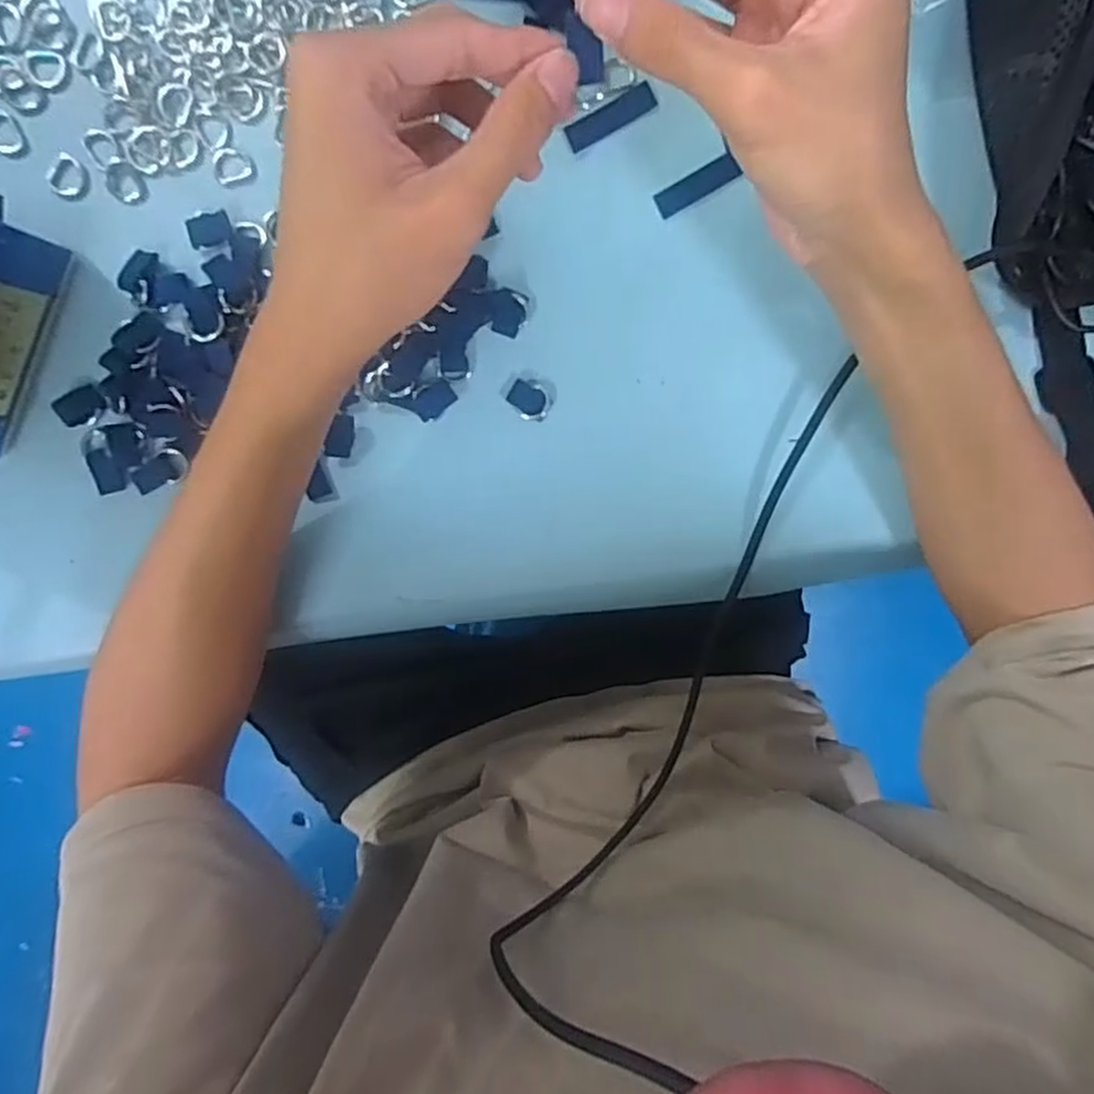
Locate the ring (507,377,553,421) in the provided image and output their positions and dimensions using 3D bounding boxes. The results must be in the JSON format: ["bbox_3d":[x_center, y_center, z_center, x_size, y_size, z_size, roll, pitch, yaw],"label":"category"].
[{"bbox_3d":[-0.008,-0.076,0.364,0.021,0.004,0.019,40,94,-9],"label":"ring"}]

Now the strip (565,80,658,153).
[{"bbox_3d":[0.031,-0.205,0.341,0.044,0.004,0.012,-26,107,9],"label":"strip"}]

